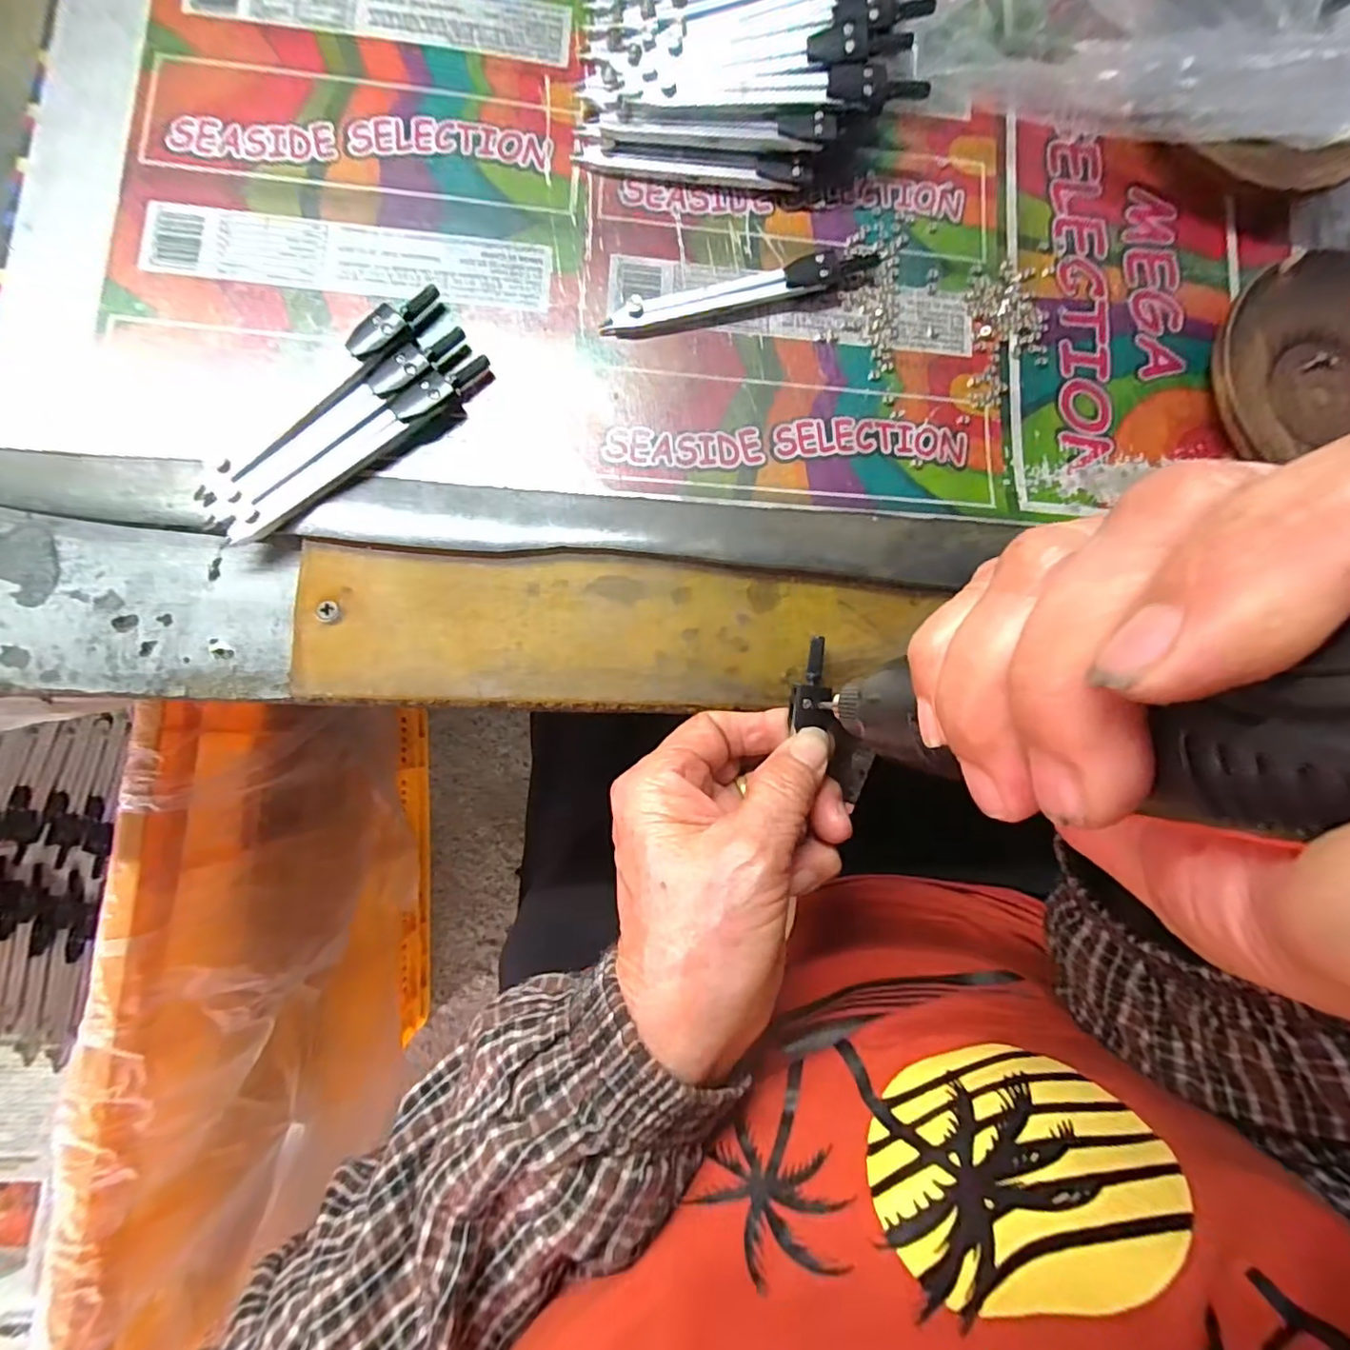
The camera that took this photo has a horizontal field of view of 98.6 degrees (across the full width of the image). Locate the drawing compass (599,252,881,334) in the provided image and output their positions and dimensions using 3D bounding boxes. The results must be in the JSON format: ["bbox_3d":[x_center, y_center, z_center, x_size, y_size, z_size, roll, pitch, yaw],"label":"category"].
[{"bbox_3d":[0.030,-0.158,0.238,0.118,0.011,0.013,-15,86,-5],"label":"drawing compass"}]

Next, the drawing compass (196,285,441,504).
[{"bbox_3d":[-0.132,-0.106,0.220,0.013,0.010,0.114,43,84,1],"label":"drawing compass"}]

